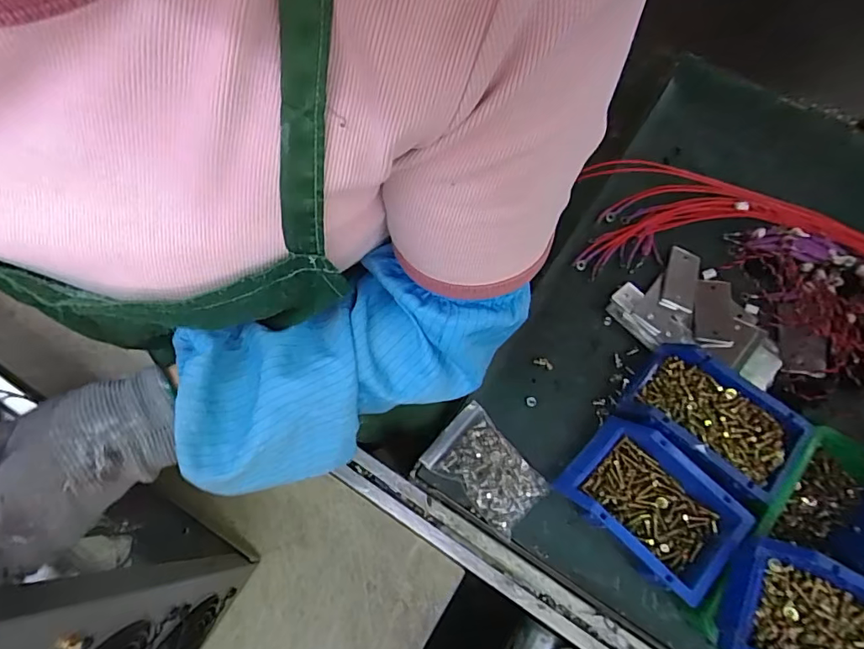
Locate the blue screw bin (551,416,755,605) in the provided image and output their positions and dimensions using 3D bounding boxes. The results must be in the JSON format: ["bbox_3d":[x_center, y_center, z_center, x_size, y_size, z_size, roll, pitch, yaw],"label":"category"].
[{"bbox_3d":[0.217,0.187,0.517,0.111,0.082,0.156,-42,76,-16],"label":"blue screw bin"}]

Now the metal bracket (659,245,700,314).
[{"bbox_3d":[0.321,-0.059,0.643,0.042,0.014,0.087,22,69,6],"label":"metal bracket"}]

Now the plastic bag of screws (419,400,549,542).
[{"bbox_3d":[0.060,0.156,0.547,0.122,0.019,0.086,38,74,23],"label":"plastic bag of screws"}]

